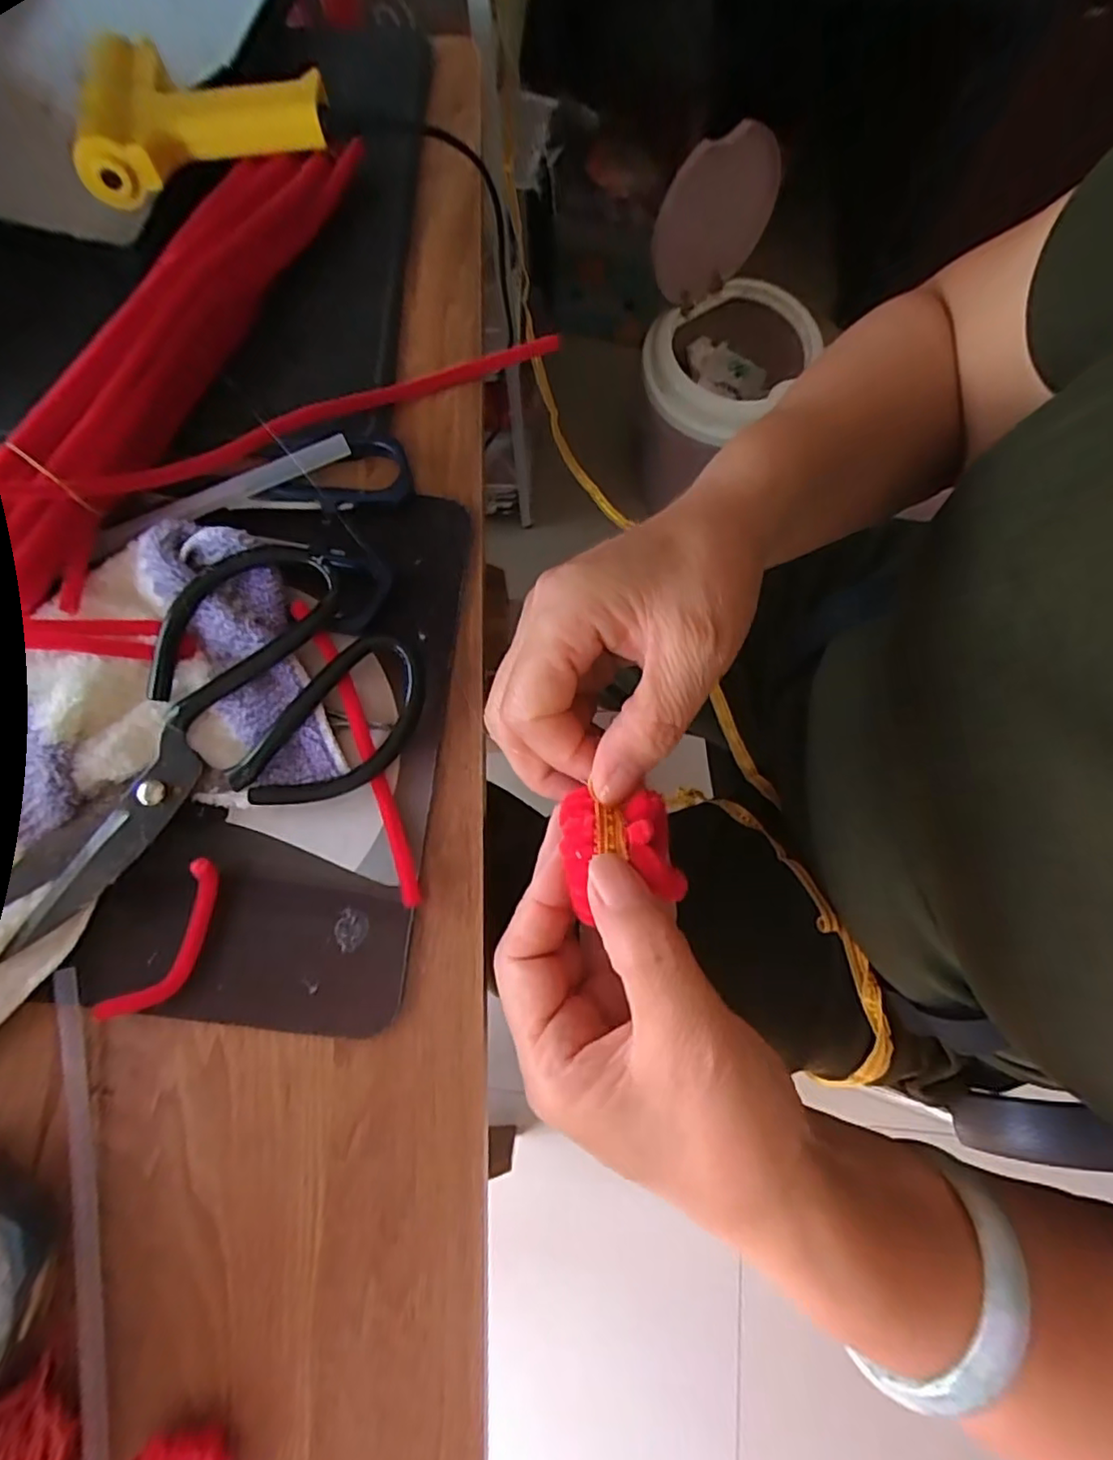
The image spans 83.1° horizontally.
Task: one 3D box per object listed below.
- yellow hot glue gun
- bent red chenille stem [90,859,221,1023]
[{"bbox_3d":[-0.183,-0.325,0.323,0.120,0.025,0.101,-11,76,-3],"label":"yellow hot glue gun"},{"bbox_3d":[-0.157,0.089,0.255,0.023,0.010,0.071,31,78,7],"label":"bent red chenille stem"}]

